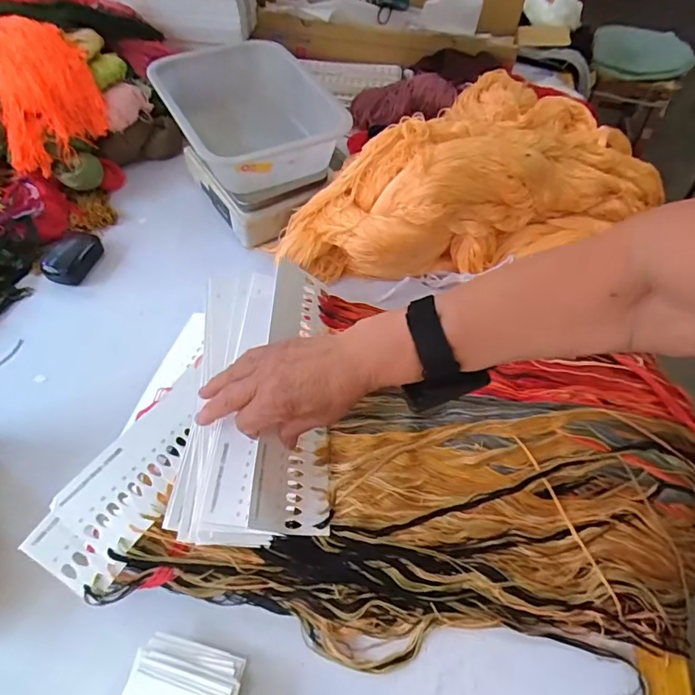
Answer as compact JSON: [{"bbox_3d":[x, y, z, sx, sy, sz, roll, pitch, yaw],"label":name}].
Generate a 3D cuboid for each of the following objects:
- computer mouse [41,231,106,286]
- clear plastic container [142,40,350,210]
[{"bbox_3d":[-0.364,-0.117,0.638,0.058,0.027,0.083,9,55,3],"label":"computer mouse"},{"bbox_3d":[-0.145,-0.323,0.694,0.194,0.092,0.289,-23,59,-18],"label":"clear plastic container"}]

